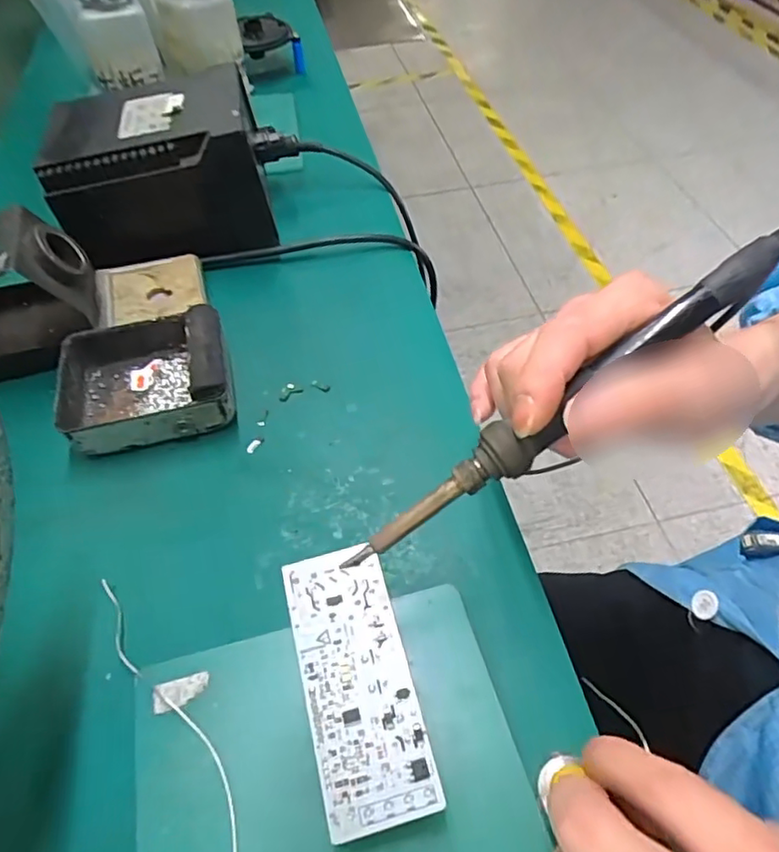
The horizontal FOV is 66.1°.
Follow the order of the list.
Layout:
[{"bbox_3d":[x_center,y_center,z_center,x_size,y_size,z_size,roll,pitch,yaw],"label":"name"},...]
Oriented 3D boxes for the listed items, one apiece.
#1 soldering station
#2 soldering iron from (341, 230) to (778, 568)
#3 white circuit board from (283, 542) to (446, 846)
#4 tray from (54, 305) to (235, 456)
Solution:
[{"bbox_3d":[-0.167,-0.188,0.440,0.143,0.096,0.106,-13,52,-7],"label":"soldering station"},{"bbox_3d":[0.067,-0.008,0.226,0.207,0.015,0.018,-38,56,4],"label":"soldering iron"},{"bbox_3d":[-0.014,0.099,0.239,0.042,0.004,0.103,-13,56,-7],"label":"white circuit board"},{"bbox_3d":[-0.142,-0.031,0.349,0.097,0.035,0.082,-13,52,-7],"label":"tray"}]

